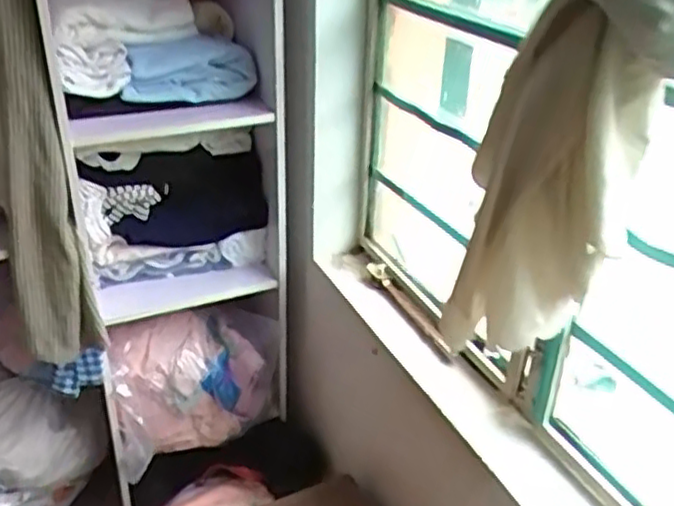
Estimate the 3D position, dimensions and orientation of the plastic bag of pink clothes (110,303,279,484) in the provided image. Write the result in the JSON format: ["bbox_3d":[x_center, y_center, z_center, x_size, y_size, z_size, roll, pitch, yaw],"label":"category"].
[{"bbox_3d":[-0.329,0.287,1.601,0.366,0.276,0.207,-13,33,-23],"label":"plastic bag of pink clothes"}]

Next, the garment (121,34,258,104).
[{"bbox_3d":[-0.297,-0.368,1.410,0.266,0.108,0.097,-11,32,-19],"label":"garment"}]

